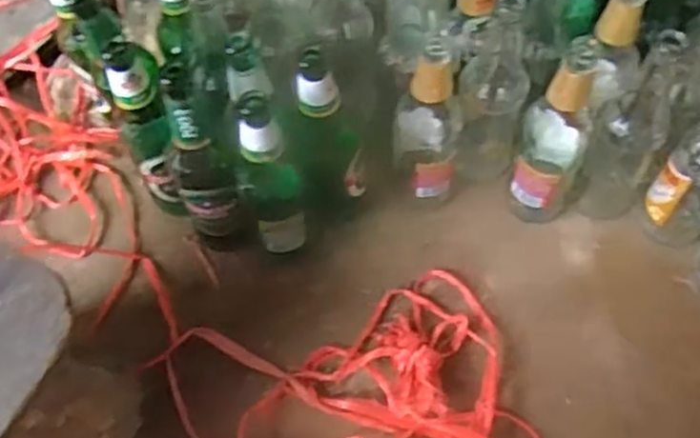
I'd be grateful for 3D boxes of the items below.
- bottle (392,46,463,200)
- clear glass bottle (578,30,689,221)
[{"bbox_3d":[0.080,-0.090,0.768,0.068,0.257,0.072,9,65,8],"label":"bottle"},{"bbox_3d":[0.280,-0.085,0.738,0.066,0.251,0.064,-1,64,3],"label":"clear glass bottle"}]

